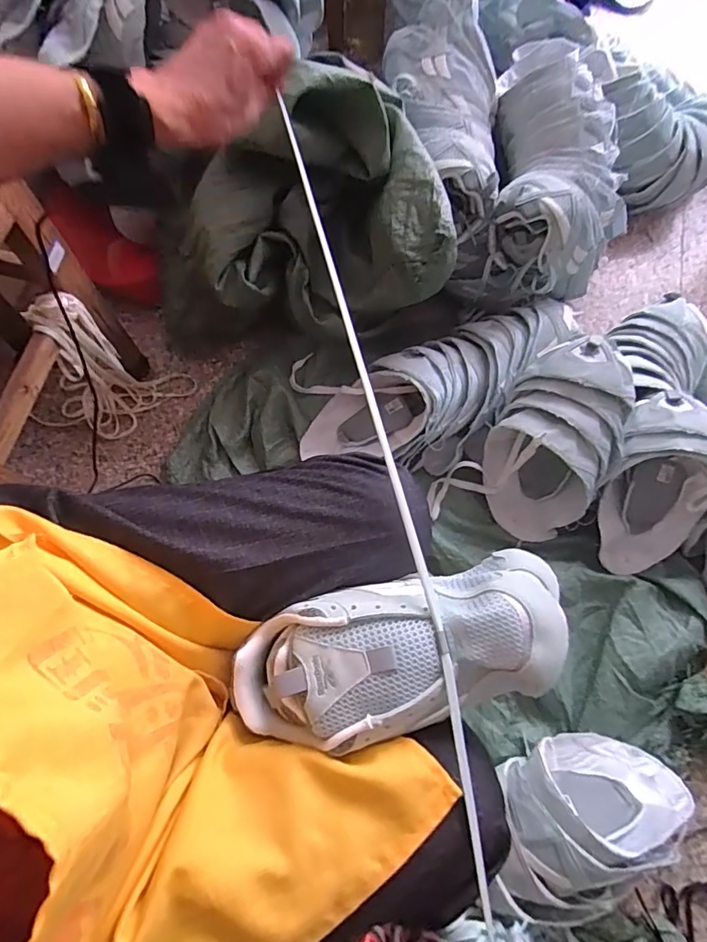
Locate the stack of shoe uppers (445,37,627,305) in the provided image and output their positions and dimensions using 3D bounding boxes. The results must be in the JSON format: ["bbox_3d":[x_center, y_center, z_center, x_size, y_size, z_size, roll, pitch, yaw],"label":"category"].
[{"bbox_3d":[0.329,-0.451,0.839,0.245,0.209,0.326,16,72,3],"label":"stack of shoe uppers"}]

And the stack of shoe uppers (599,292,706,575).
[{"bbox_3d":[0.472,-0.071,0.772,0.172,0.147,0.453,8,84,0],"label":"stack of shoe uppers"}]

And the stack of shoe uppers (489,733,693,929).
[{"bbox_3d":[0.297,0.419,0.619,0.296,0.114,0.154,-8,70,-34],"label":"stack of shoe uppers"}]

